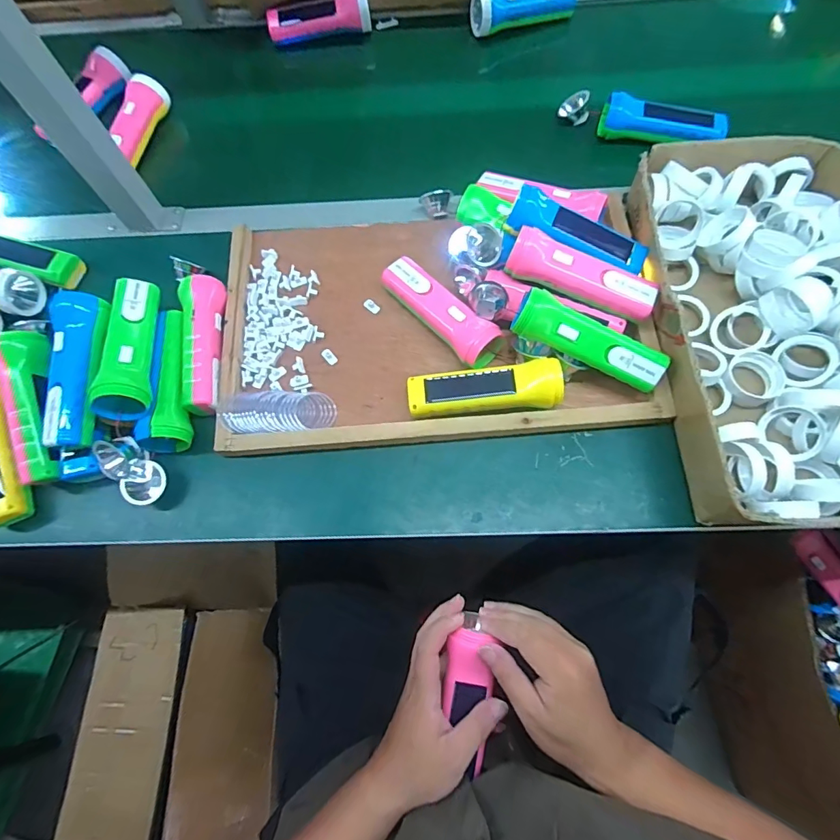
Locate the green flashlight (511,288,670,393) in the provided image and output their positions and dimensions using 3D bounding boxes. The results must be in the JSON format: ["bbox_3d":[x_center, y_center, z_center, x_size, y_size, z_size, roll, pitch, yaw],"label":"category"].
[{"bbox_3d":[0.170,-0.078,0.464,0.157,0.038,0.041,24,72,-5],"label":"green flashlight"}]

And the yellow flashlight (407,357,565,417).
[{"bbox_3d":[0.066,-0.030,0.482,0.153,0.053,0.046,-3,69,2],"label":"yellow flashlight"}]

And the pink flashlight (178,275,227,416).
[{"bbox_3d":[-0.239,-0.086,0.512,0.041,0.037,0.163,-9,69,-1],"label":"pink flashlight"}]

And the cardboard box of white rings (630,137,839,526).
[{"bbox_3d":[0.361,-0.116,0.484,0.234,0.072,0.438,-1,69,3],"label":"cardboard box of white rings"}]

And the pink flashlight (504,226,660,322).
[{"bbox_3d":[0.167,-0.153,0.474,0.156,0.043,0.042,19,71,10],"label":"pink flashlight"}]

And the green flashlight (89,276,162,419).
[{"bbox_3d":[-0.296,-0.077,0.477,0.047,0.050,0.157,-6,69,0],"label":"green flashlight"}]

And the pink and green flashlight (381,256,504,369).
[{"bbox_3d":[0.020,-0.121,0.516,0.054,0.041,0.152,-43,73,-12],"label":"pink and green flashlight"}]

